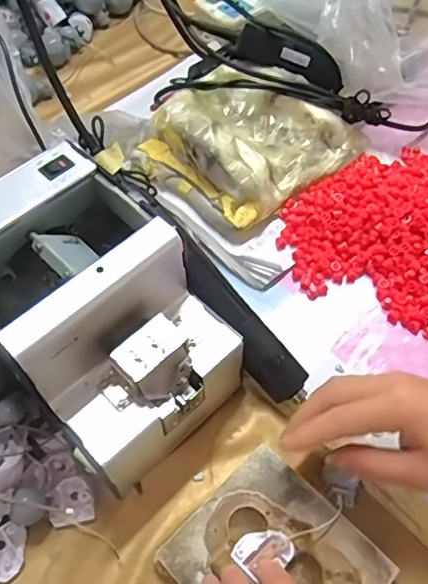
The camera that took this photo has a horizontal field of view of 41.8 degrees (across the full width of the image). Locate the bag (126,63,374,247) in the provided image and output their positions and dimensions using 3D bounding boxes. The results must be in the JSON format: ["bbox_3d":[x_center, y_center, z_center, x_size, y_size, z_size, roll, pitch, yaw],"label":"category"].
[{"bbox_3d":[0.027,-0.150,0.532,0.165,0.047,0.177,35,62,25],"label":"bag"}]

